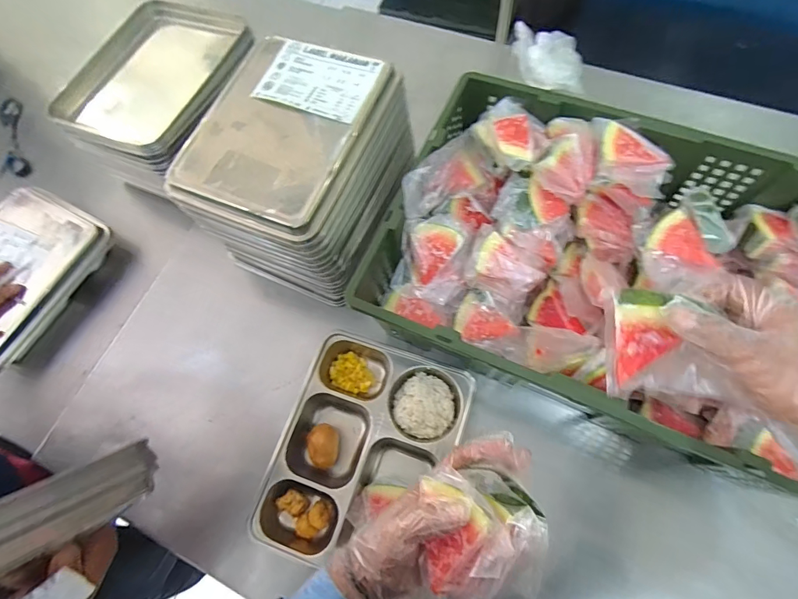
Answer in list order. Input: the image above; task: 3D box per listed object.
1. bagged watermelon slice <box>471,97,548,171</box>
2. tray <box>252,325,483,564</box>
[{"bbox_3d":[0.149,-0.221,0.555,0.093,0.043,0.122,17,68,10],"label":"bagged watermelon slice"},{"bbox_3d":[-0.043,0.201,0.565,0.213,0.056,0.277,18,69,11],"label":"tray"}]

